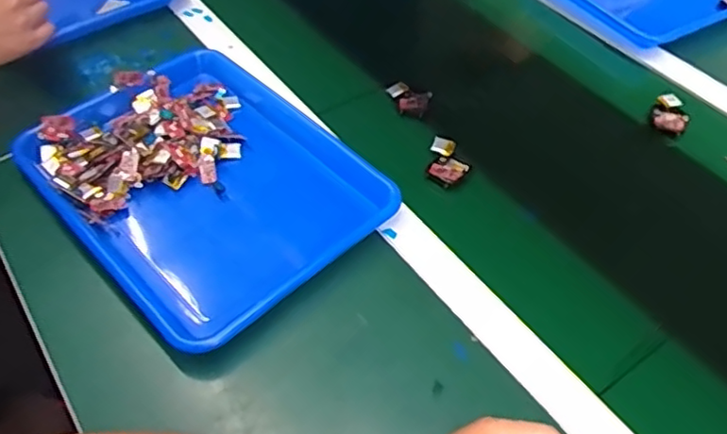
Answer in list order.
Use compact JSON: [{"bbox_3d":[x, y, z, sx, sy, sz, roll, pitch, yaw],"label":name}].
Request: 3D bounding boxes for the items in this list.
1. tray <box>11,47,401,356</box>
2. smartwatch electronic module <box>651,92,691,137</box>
[{"bbox_3d":[-0.152,-0.039,0.631,0.277,0.046,0.336,-36,59,-27],"label":"tray"},{"bbox_3d":[0.353,-0.117,0.712,0.039,0.016,0.052,21,52,16],"label":"smartwatch electronic module"}]

